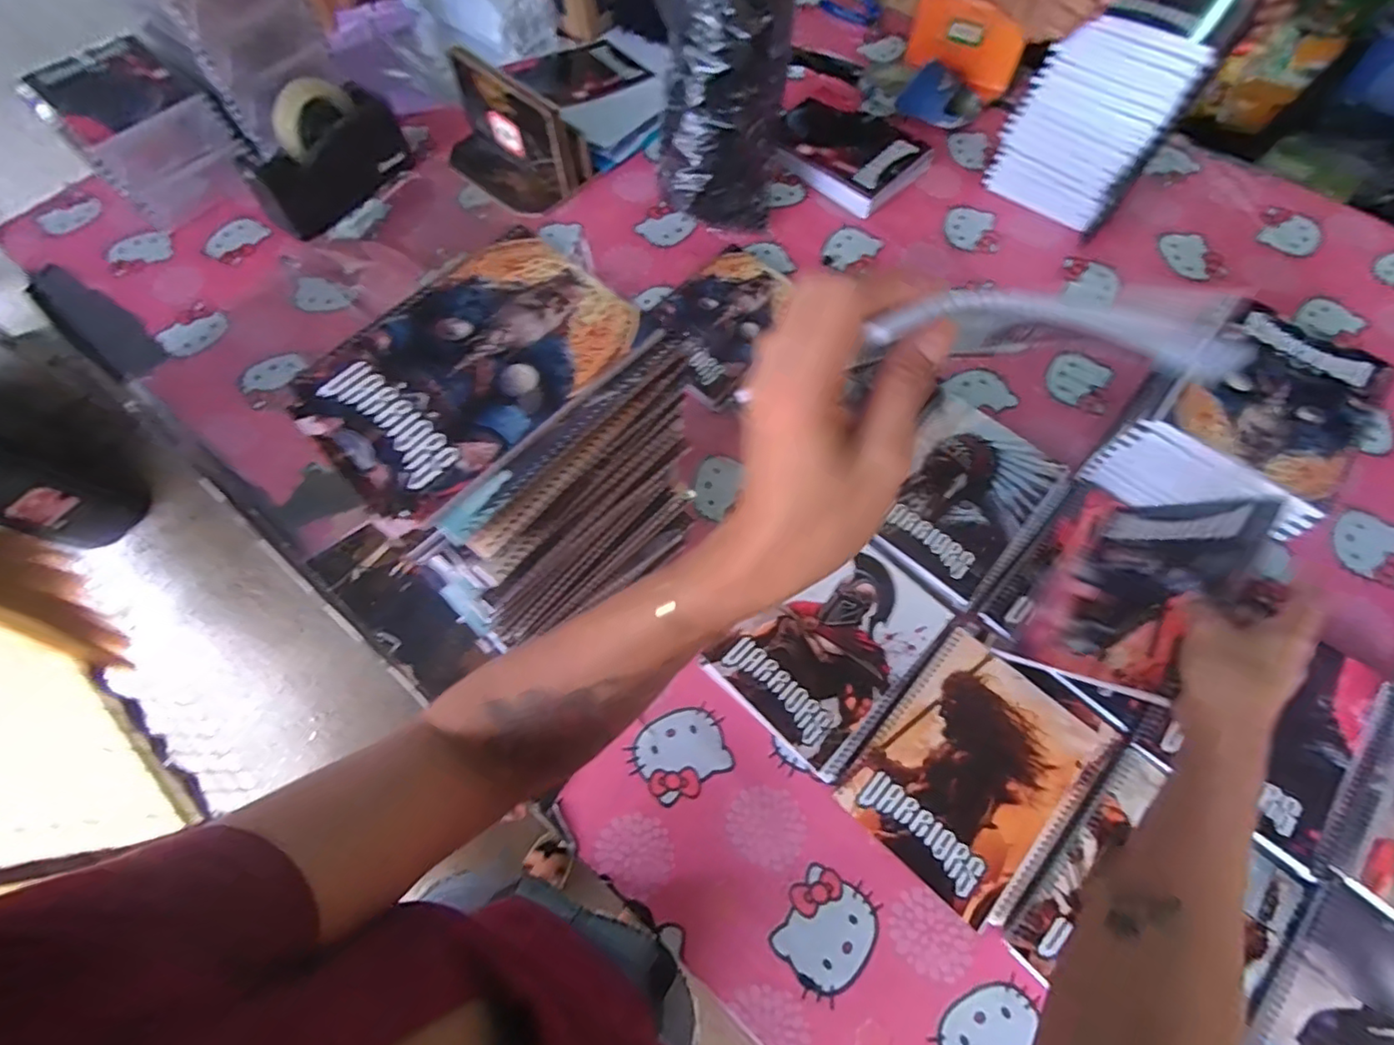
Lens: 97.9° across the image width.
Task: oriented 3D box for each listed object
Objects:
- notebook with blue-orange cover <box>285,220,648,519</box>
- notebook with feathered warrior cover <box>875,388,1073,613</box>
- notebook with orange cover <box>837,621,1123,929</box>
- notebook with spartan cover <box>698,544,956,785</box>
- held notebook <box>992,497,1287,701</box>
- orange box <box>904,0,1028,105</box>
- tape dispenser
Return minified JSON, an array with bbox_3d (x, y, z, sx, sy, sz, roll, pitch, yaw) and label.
[{"bbox_3d":[-0.146,-0.103,0.394,0.140,0.011,0.201,40,72,16],"label":"notebook with blue-orange cover"},{"bbox_3d":[0.274,-0.030,0.625,0.150,0.008,0.196,40,72,16],"label":"notebook with feathered warrior cover"},{"bbox_3d":[0.242,0.211,0.519,0.159,0.015,0.202,40,72,15],"label":"notebook with orange cover"},{"bbox_3d":[0.130,0.115,0.572,0.142,0.022,0.197,41,72,17],"label":"notebook with spartan cover"},{"bbox_3d":[0.373,0.054,0.519,0.202,0.142,0.013,-46,103,-12],"label":"held notebook"},{"bbox_3d":[0.394,-0.707,0.893,0.059,0.092,0.164,-40,72,-16],"label":"orange box"},{"bbox_3d":[-0.476,-0.474,0.779,0.201,0.117,0.080,-38,71,-15],"label":"tape dispenser"}]

